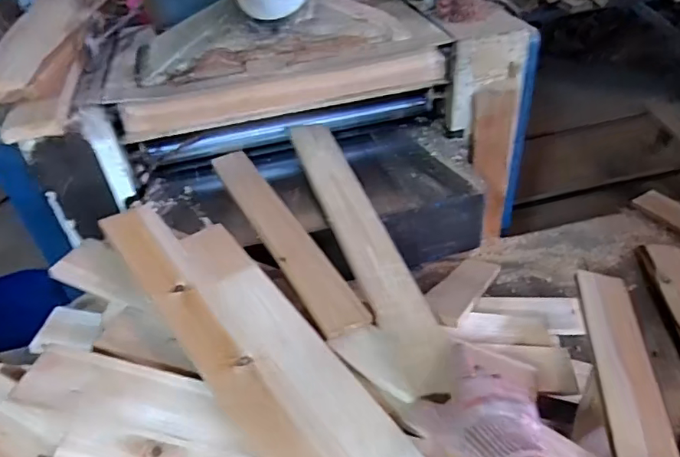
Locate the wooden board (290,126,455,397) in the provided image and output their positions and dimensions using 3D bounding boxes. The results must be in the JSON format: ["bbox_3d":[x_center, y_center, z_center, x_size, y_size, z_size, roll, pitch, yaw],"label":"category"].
[{"bbox_3d":[0.029,0.004,0.742,0.068,0.015,0.491,-14,49,-12],"label":"wooden board"}]

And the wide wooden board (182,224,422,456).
[{"bbox_3d":[-0.047,0.179,0.565,0.126,0.014,0.494,-28,56,-28],"label":"wide wooden board"}]

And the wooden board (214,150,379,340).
[{"bbox_3d":[-0.089,-0.002,0.766,0.059,0.018,0.435,-21,43,-20],"label":"wooden board"}]

